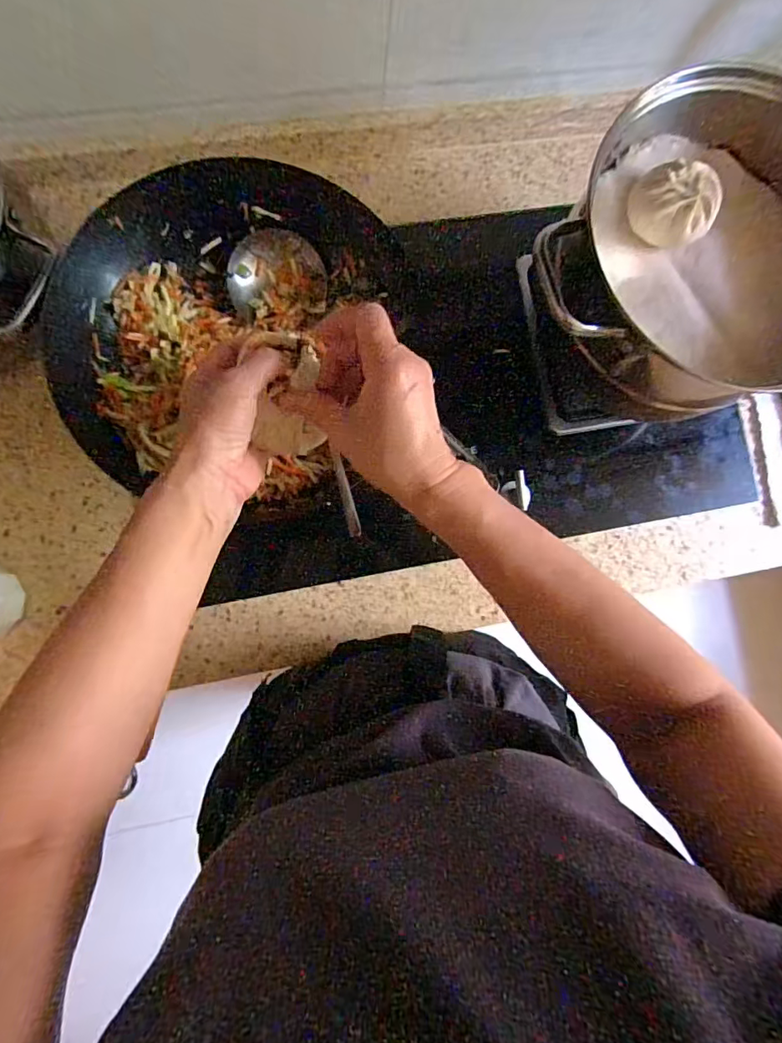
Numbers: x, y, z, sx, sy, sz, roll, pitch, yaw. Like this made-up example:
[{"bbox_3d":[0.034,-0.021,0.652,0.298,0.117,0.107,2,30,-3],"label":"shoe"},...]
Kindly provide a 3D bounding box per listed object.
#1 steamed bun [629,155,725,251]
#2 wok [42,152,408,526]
[{"bbox_3d":[0.250,-0.280,0.448,0.070,0.045,0.068,0,86,-5],"label":"steamed bun"},{"bbox_3d":[-0.149,-0.174,0.468,0.288,0.075,0.311,0,86,-5],"label":"wok"}]

